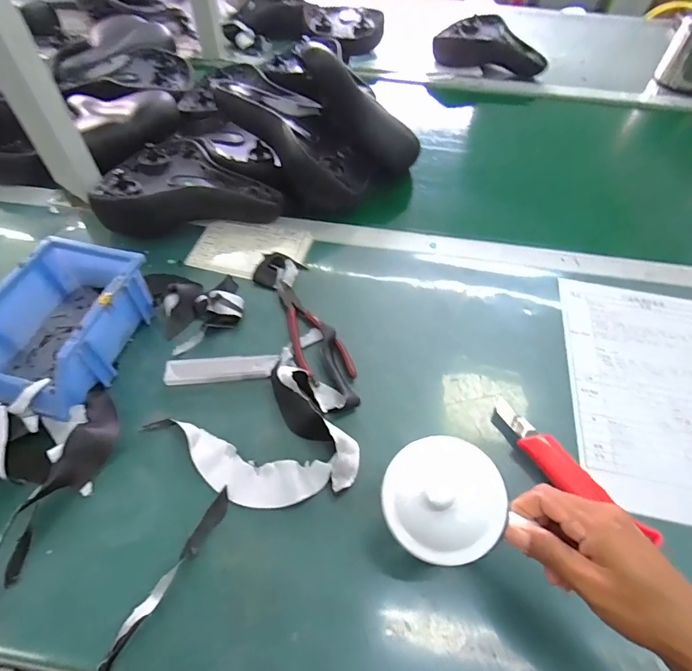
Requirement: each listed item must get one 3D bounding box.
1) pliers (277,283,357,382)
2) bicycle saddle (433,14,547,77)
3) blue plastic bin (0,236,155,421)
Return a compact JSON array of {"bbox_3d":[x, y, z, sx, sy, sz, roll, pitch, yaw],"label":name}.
[{"bbox_3d":[-0.046,-0.007,0.483,0.054,0.011,0.157,-23,58,-17],"label":"pliers"},{"bbox_3d":[0.327,-0.650,0.942,0.245,0.064,0.112,18,56,11],"label":"bicycle saddle"},{"bbox_3d":[-0.294,-0.014,0.437,0.120,0.071,0.181,12,54,7],"label":"blue plastic bin"}]

